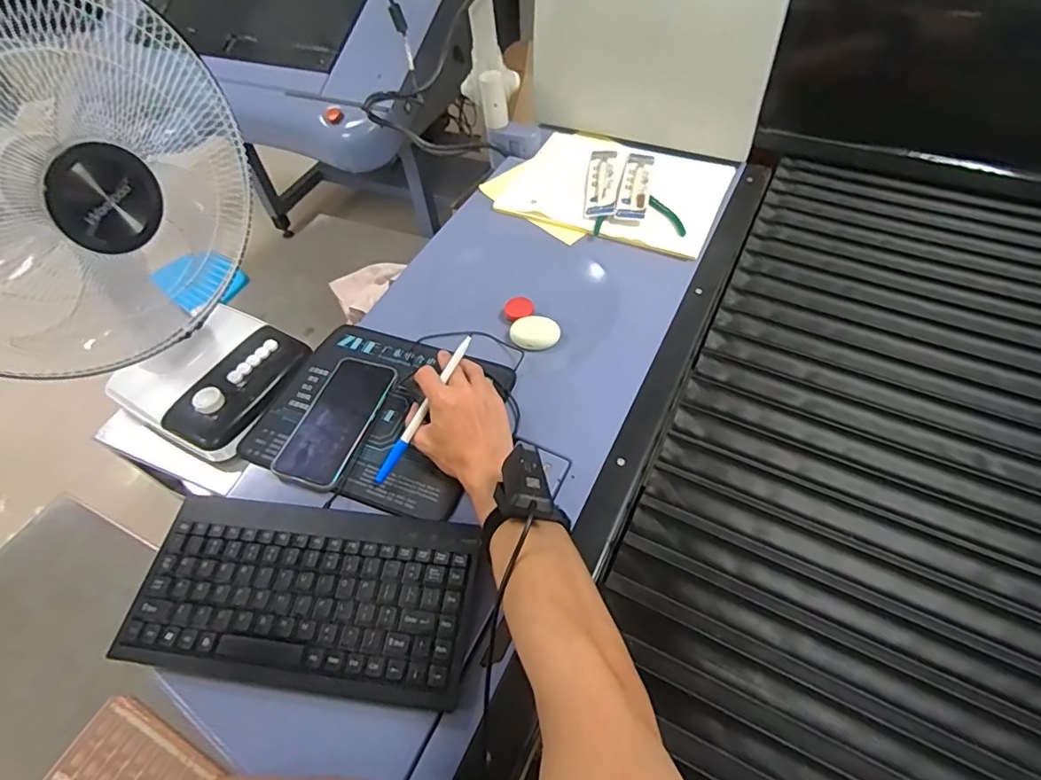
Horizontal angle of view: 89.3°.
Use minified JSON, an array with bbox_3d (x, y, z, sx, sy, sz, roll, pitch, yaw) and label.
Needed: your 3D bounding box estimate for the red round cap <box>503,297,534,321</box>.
[{"bbox_3d":[-0.001,-0.107,0.702,0.039,0.008,0.038,-3,54,4],"label":"red round cap"}]

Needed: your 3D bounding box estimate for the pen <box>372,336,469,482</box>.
[{"bbox_3d":[-0.098,0.020,0.539,0.010,0.012,0.172,29,85,23],"label":"pen"}]

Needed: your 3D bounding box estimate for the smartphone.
[{"bbox_3d":[-0.203,0.033,0.583,0.080,0.013,0.164,14,57,15],"label":"smartphone"}]

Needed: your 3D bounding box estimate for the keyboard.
[{"bbox_3d":[-0.185,0.177,0.461,0.292,0.026,0.142,4,54,7],"label":"keyboard"}]

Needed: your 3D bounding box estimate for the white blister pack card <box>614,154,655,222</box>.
[{"bbox_3d":[0.177,-0.318,0.804,0.042,0.014,0.179,9,56,12],"label":"white blister pack card"}]

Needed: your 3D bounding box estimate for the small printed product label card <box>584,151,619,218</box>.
[{"bbox_3d":[0.127,-0.326,0.815,0.044,0.010,0.173,4,55,8],"label":"small printed product label card"}]

